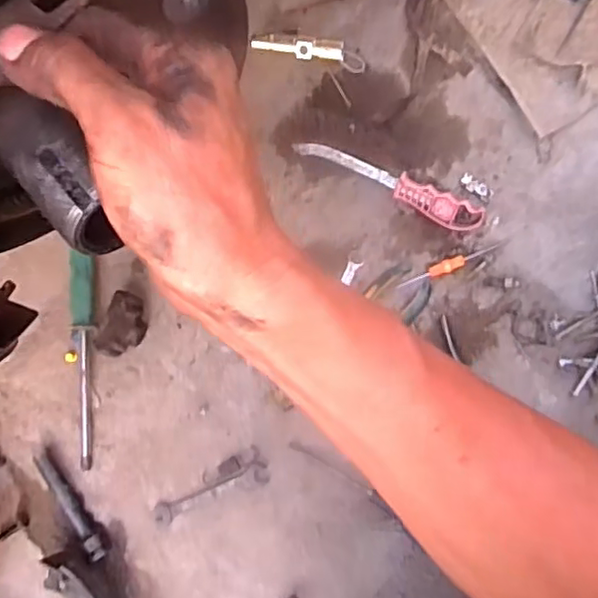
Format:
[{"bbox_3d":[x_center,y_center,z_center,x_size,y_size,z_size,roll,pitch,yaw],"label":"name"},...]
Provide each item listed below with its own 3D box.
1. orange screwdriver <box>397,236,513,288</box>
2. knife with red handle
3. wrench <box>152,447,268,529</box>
[{"bbox_3d":[0.164,-0.038,0.647,0.126,0.013,0.012,-20,82,5],"label":"orange screwdriver"},{"bbox_3d":[0.096,-0.125,0.662,0.210,0.021,0.028,28,88,9],"label":"knife with red handle"},{"bbox_3d":[-0.094,0.203,0.656,0.131,0.005,0.036,-27,81,4],"label":"wrench"}]

